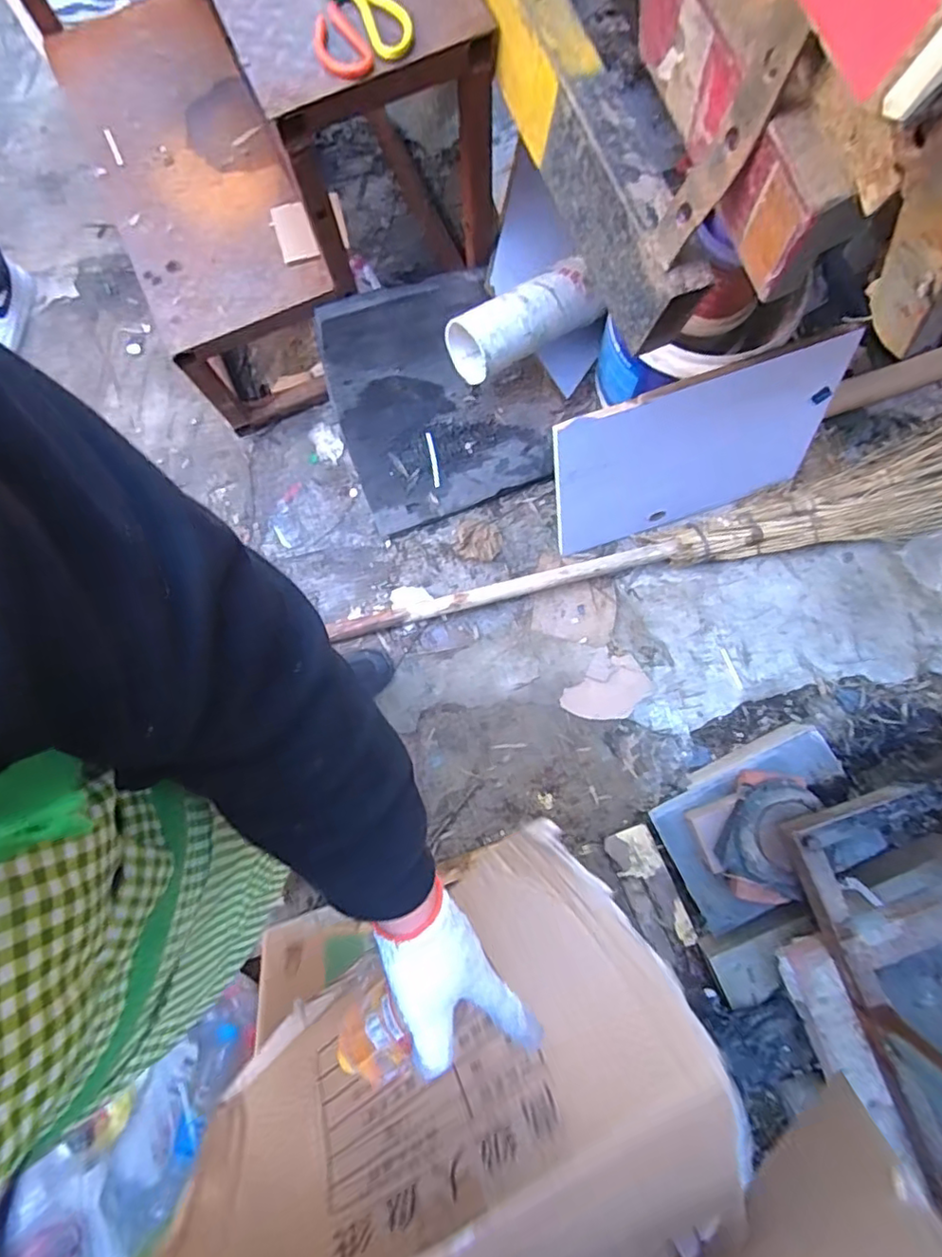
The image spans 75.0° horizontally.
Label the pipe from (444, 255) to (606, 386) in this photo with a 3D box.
[{"bbox_3d":[0.097,-0.560,1.118,0.291,0.108,0.117,-31,79,-8],"label":"pipe"}]

